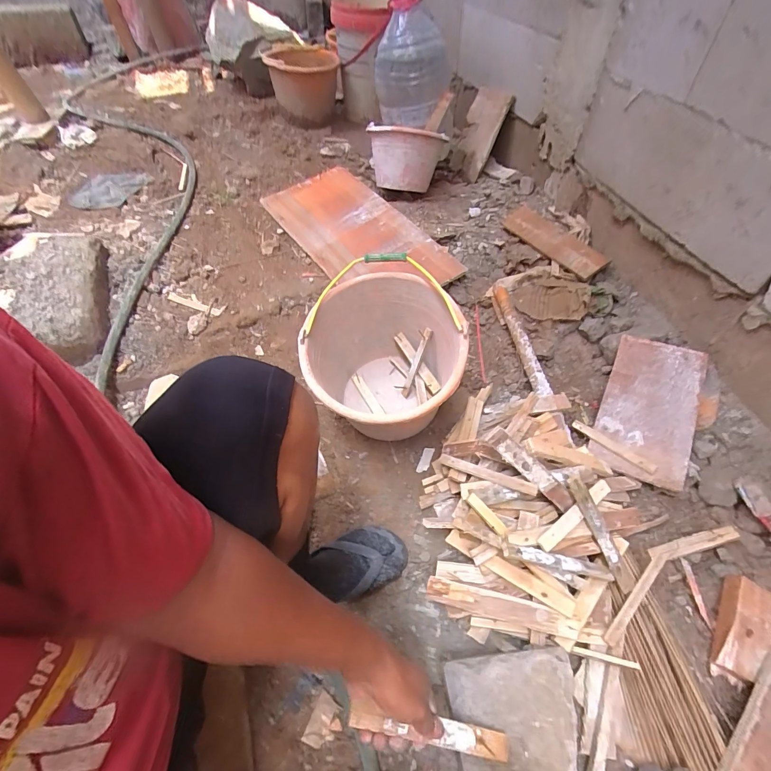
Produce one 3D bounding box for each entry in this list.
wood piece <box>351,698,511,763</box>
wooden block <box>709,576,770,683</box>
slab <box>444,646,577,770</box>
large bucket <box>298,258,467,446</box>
[{"bbox_3d":[0.053,0.397,0.429,0.196,0.018,0.026,18,55,-10],"label":"wood piece"},{"bbox_3d":[0.548,0.373,0.576,0.059,0.029,0.151,33,63,25],"label":"wooden block"},{"bbox_3d":[0.166,0.447,0.450,0.154,0.031,0.206,-5,54,1],"label":"slab"},{"bbox_3d":[0.003,-0.039,0.716,0.272,0.237,0.307,-27,57,-14],"label":"large bucket"}]

